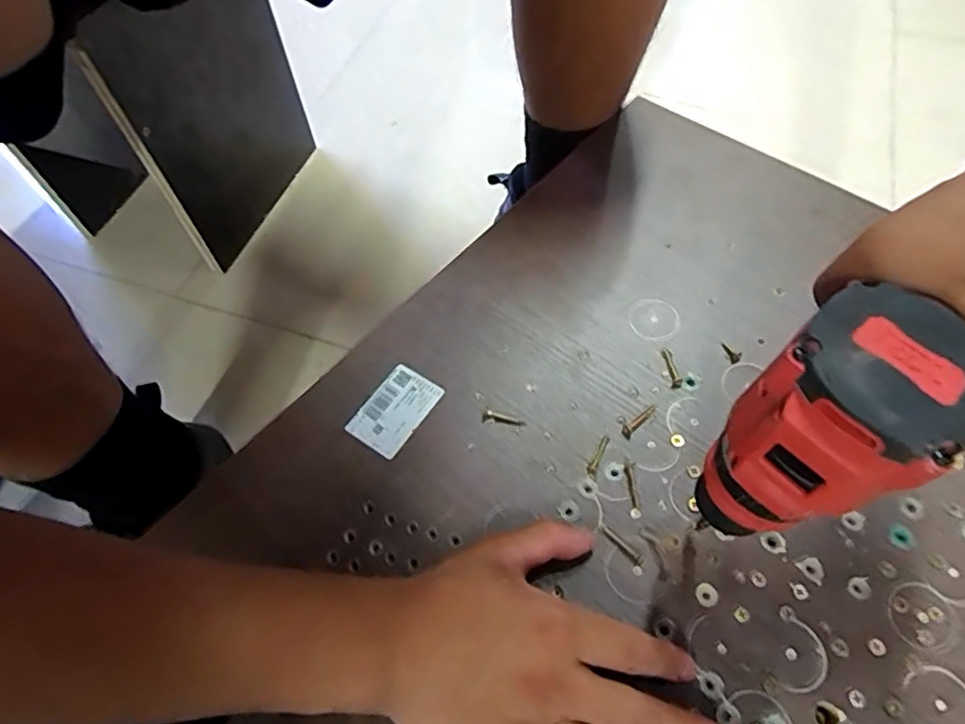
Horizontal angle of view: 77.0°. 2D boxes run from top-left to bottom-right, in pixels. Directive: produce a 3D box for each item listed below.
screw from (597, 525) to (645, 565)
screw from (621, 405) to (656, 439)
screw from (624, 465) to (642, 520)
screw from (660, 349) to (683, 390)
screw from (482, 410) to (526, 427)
[{"bbox_3d":[0.081,0.106,0.355,0.006,0.004,0.030,-38,65,-18],"label":"screw"},{"bbox_3d":[0.101,0.038,0.395,0.008,0.004,0.030,40,68,23],"label":"screw"},{"bbox_3d":[0.092,0.079,0.370,0.006,0.004,0.032,-1,59,2],"label":"screw"},{"bbox_3d":[0.129,0.004,0.413,0.008,0.004,0.031,-7,59,-1],"label":"screw"},{"bbox_3d":[0.014,0.037,0.399,0.028,0.004,0.009,6,60,6],"label":"screw"}]

